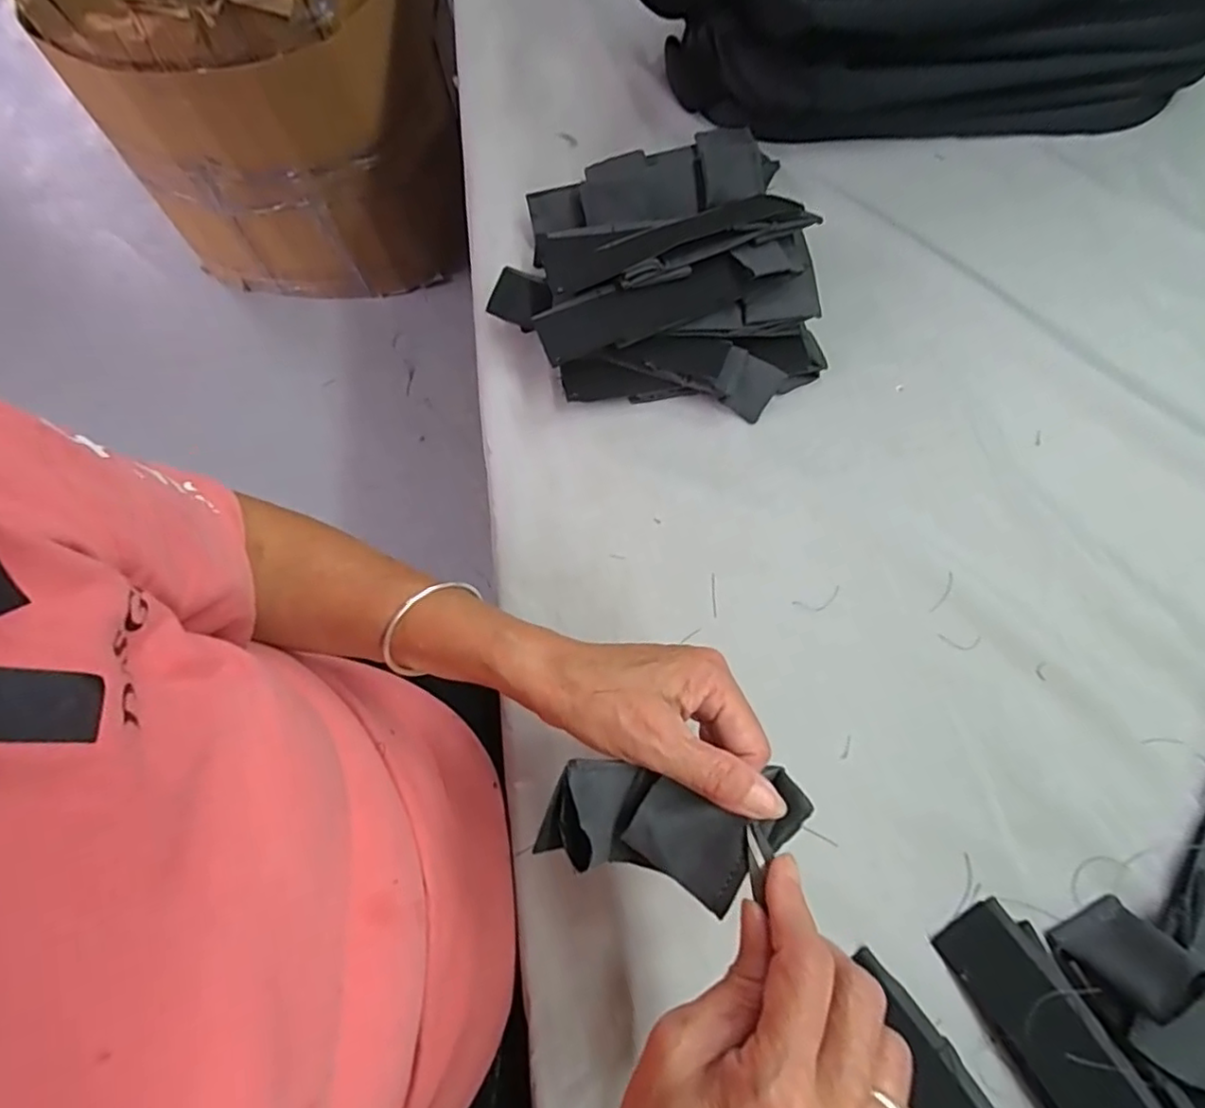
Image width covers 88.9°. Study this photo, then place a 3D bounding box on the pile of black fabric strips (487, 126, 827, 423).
[{"bbox_3d":[0.048,-0.246,0.485,0.244,0.075,0.267,5,69,4],"label":"pile of black fabric strips"}]

